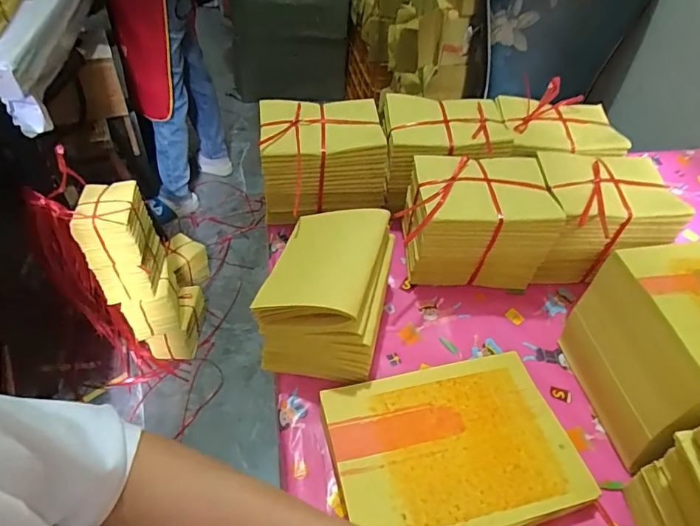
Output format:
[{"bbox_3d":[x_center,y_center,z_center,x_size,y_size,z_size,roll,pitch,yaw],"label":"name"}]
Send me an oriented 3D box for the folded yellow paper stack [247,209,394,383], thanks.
[{"bbox_3d":[-0.024,0.024,0.530,0.125,0.111,0.174,11,48,5],"label":"folded yellow paper stack"}]

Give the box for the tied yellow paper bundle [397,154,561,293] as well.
[{"bbox_3d":[0.157,-0.053,0.606,0.178,0.128,0.125,-2,48,-7],"label":"tied yellow paper bundle"}]

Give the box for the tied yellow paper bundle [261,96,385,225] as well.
[{"bbox_3d":[-0.039,-0.147,0.660,0.163,0.117,0.118,-3,49,-8],"label":"tied yellow paper bundle"}]

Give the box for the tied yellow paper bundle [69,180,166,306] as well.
[{"bbox_3d":[-0.566,-0.052,1.162,0.132,0.254,0.164,0,48,-5],"label":"tied yellow paper bundle"}]

